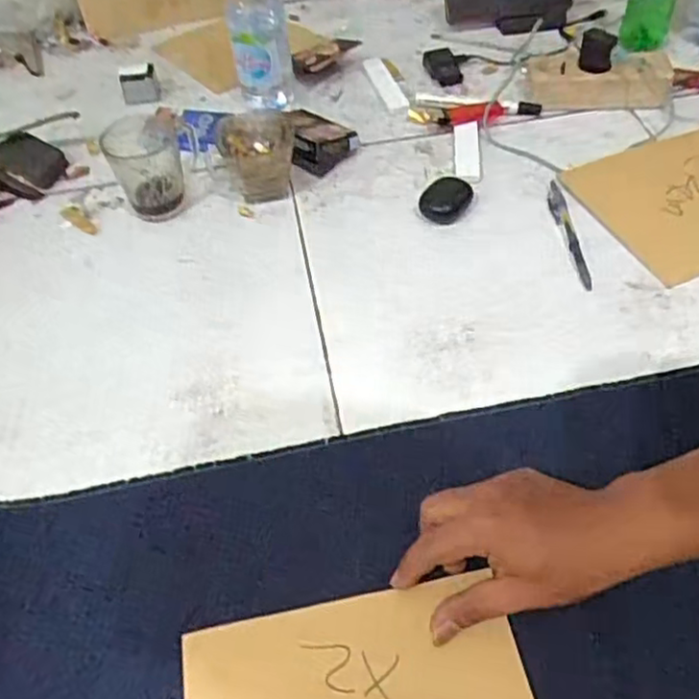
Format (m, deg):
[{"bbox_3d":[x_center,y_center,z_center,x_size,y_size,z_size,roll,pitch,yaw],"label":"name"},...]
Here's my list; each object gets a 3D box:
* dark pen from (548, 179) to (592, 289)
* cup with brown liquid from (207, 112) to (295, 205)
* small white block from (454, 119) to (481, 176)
[{"bbox_3d":[0.209,-0.114,0.646,0.015,0.010,0.142,-3,51,2],"label":"dark pen"},{"bbox_3d":[-0.102,-0.199,0.703,0.089,0.069,0.076,-9,51,-3],"label":"cup with brown liquid"},{"bbox_3d":[0.128,-0.218,0.732,0.026,0.006,0.094,2,51,6],"label":"small white block"}]

